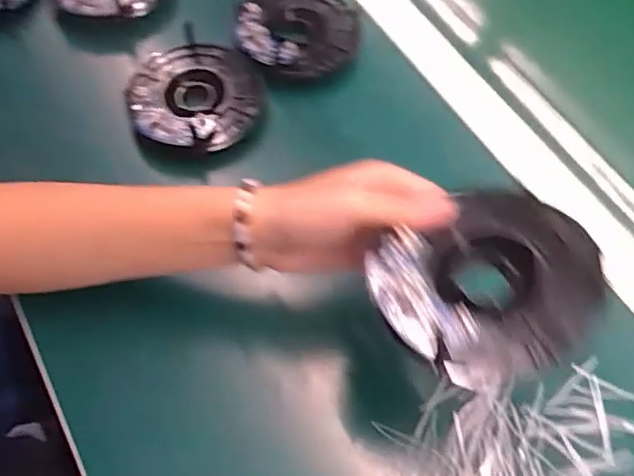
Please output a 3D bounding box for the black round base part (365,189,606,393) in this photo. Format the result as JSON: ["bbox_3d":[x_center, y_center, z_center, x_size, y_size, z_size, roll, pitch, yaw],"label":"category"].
[{"bbox_3d":[0.080,0.018,0.273,0.101,0.014,0.085,-28,66,-19],"label":"black round base part"}]

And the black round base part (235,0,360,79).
[{"bbox_3d":[-0.014,-0.167,0.486,0.093,0.028,0.097,0,61,0],"label":"black round base part"}]

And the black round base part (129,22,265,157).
[{"bbox_3d":[-0.090,-0.109,0.454,0.093,0.026,0.109,-9,62,-5],"label":"black round base part"}]

